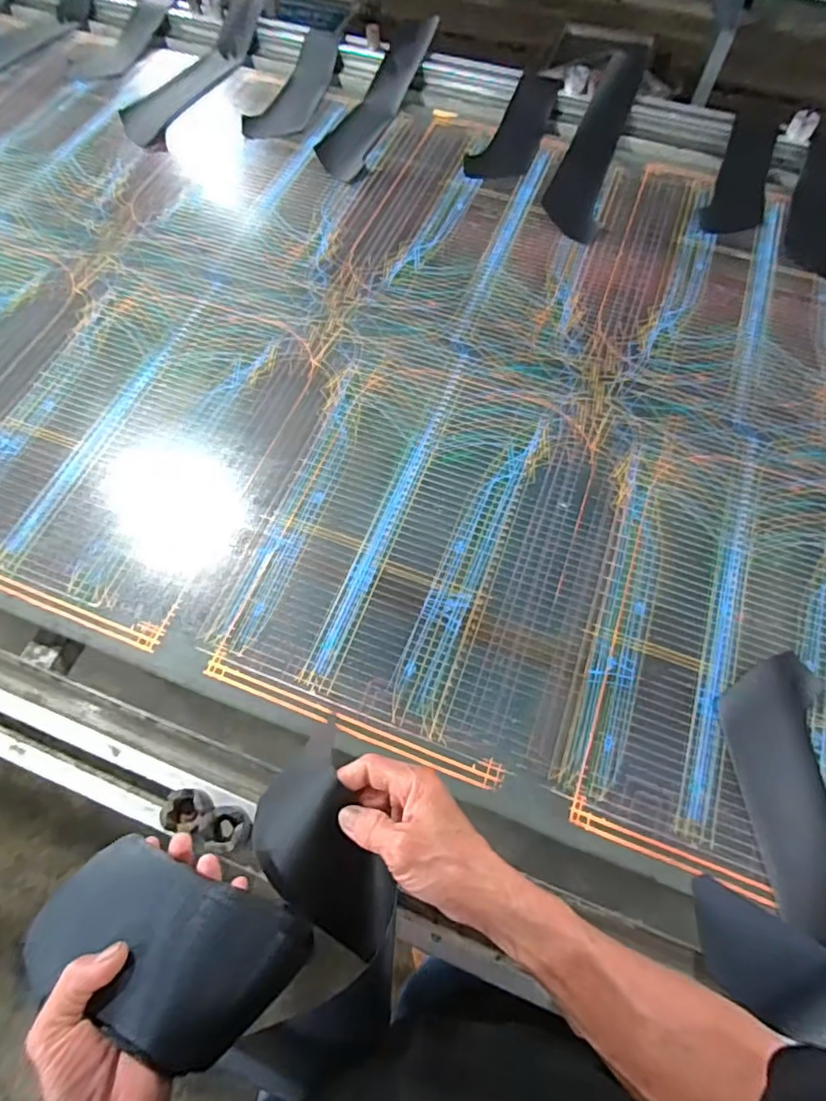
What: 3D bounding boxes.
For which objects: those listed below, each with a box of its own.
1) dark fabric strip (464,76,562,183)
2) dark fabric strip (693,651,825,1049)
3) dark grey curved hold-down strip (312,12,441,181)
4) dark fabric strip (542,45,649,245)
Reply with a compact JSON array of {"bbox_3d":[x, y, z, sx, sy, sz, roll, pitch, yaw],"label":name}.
[{"bbox_3d":[0.179,-0.729,0.936,0.097,0.026,0.273,23,70,8],"label":"dark fabric strip"},{"bbox_3d":[0.348,0.247,0.491,0.130,0.052,0.304,20,69,7],"label":"dark fabric strip"},{"bbox_3d":[-0.068,-0.788,0.938,0.106,0.048,0.386,20,69,6],"label":"dark grey curved hold-down strip"},{"bbox_3d":[0.302,-0.687,0.898,0.103,0.061,0.414,14,69,4],"label":"dark fabric strip"}]

